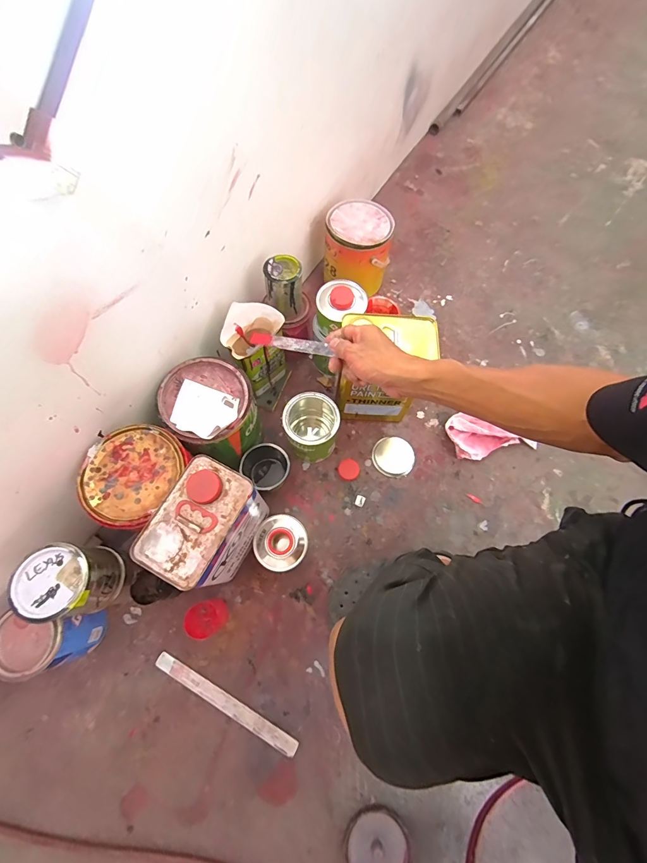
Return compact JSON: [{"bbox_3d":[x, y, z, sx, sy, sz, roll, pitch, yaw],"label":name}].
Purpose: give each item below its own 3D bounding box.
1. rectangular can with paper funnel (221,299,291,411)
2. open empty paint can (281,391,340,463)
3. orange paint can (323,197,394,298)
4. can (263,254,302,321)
[{"bbox_3d":[-0.134,-0.159,0.750,0.102,0.207,0.130,23,72,5],"label":"rectangular can with paper funnel"},{"bbox_3d":[-0.025,-0.006,0.741,0.106,0.126,0.109,1,71,-2],"label":"open empty paint can"},{"bbox_3d":[0.083,-0.448,0.883,0.148,0.169,0.142,1,71,-2],"label":"orange paint can"},{"bbox_3d":[-0.079,-0.290,0.723,0.072,0.092,0.085,1,70,-2],"label":"can"}]

